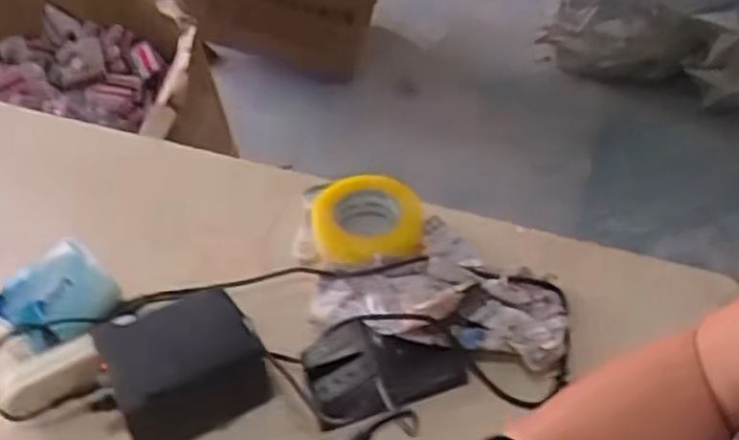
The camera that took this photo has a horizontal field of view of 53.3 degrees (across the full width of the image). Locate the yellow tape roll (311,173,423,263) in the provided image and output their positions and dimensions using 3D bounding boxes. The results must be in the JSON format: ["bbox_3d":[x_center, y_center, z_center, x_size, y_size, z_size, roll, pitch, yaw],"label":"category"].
[{"bbox_3d":[-0.001,-0.003,0.891,0.128,0.045,0.131,0,45,0],"label":"yellow tape roll"}]

